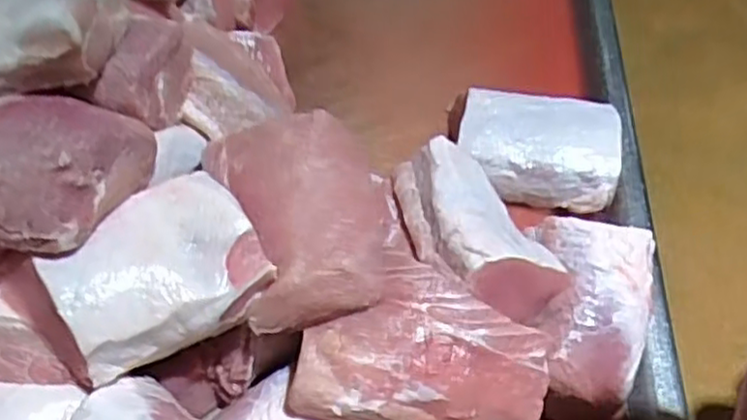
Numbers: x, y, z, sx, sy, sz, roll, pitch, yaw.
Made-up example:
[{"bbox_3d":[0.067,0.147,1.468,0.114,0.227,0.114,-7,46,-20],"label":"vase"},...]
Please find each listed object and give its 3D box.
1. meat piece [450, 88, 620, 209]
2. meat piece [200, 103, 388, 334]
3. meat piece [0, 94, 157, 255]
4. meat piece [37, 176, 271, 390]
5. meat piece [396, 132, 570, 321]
[{"bbox_3d":[0.153,-0.064,0.698,0.166,0.047,0.108,10,56,10],"label":"meat piece"},{"bbox_3d":[-0.055,0.000,0.578,0.126,0.074,0.186,-15,55,-7],"label":"meat piece"},{"bbox_3d":[-0.256,-0.031,0.525,0.146,0.072,0.127,9,56,9],"label":"meat piece"},{"bbox_3d":[-0.159,0.039,0.532,0.142,0.061,0.116,-24,57,-14],"label":"meat piece"},{"bbox_3d":[0.085,0.012,0.612,0.107,0.059,0.172,-24,57,-14],"label":"meat piece"}]

